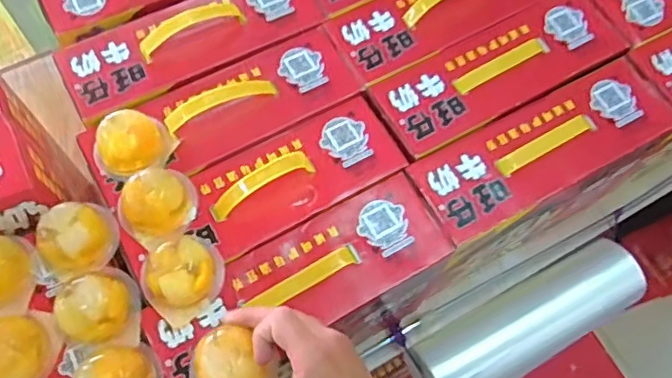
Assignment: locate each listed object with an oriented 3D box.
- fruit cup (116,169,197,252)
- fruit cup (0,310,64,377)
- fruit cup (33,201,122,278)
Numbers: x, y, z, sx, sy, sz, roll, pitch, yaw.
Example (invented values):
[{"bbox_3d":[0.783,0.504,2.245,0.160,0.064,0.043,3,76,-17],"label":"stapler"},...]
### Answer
[{"bbox_3d":[-0.159,0.011,0.517,0.069,0.039,0.065,-36,73,-16],"label":"fruit cup"},{"bbox_3d":[-0.259,0.128,0.464,0.064,0.039,0.069,11,67,2],"label":"fruit cup"},{"bbox_3d":[-0.223,0.041,0.504,0.055,0.035,0.064,35,70,11],"label":"fruit cup"}]

